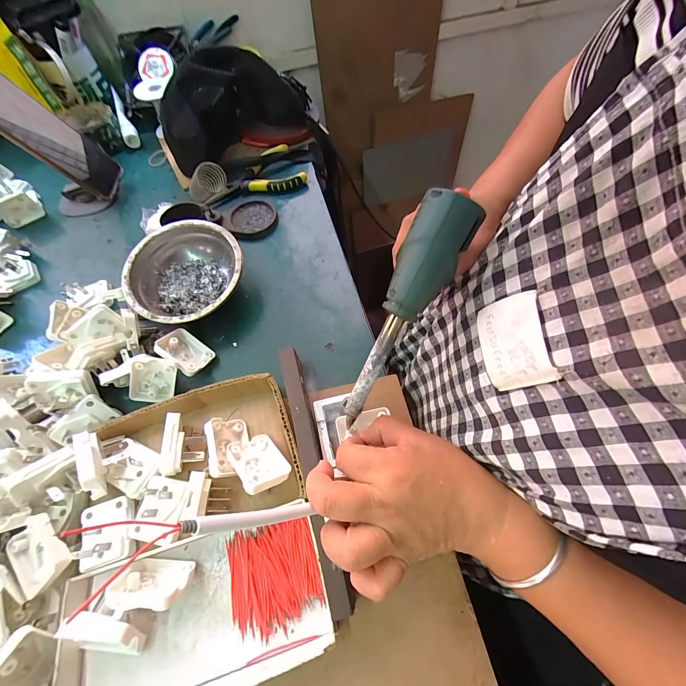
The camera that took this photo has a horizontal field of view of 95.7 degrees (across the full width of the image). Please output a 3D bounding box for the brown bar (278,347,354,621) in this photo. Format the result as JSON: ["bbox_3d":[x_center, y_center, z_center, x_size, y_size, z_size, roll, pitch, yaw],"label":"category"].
[{"bbox_3d":[-0.026,0.100,0.266,0.019,0.027,0.208,-15,62,-5],"label":"brown bar"}]

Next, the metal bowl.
[{"bbox_3d":[-0.177,-0.075,0.356,0.125,0.050,0.121,-1,62,2],"label":"metal bowl"}]

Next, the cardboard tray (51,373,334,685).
[{"bbox_3d":[-0.119,0.140,0.246,0.179,0.032,0.209,-15,62,-5],"label":"cardboard tray"}]

